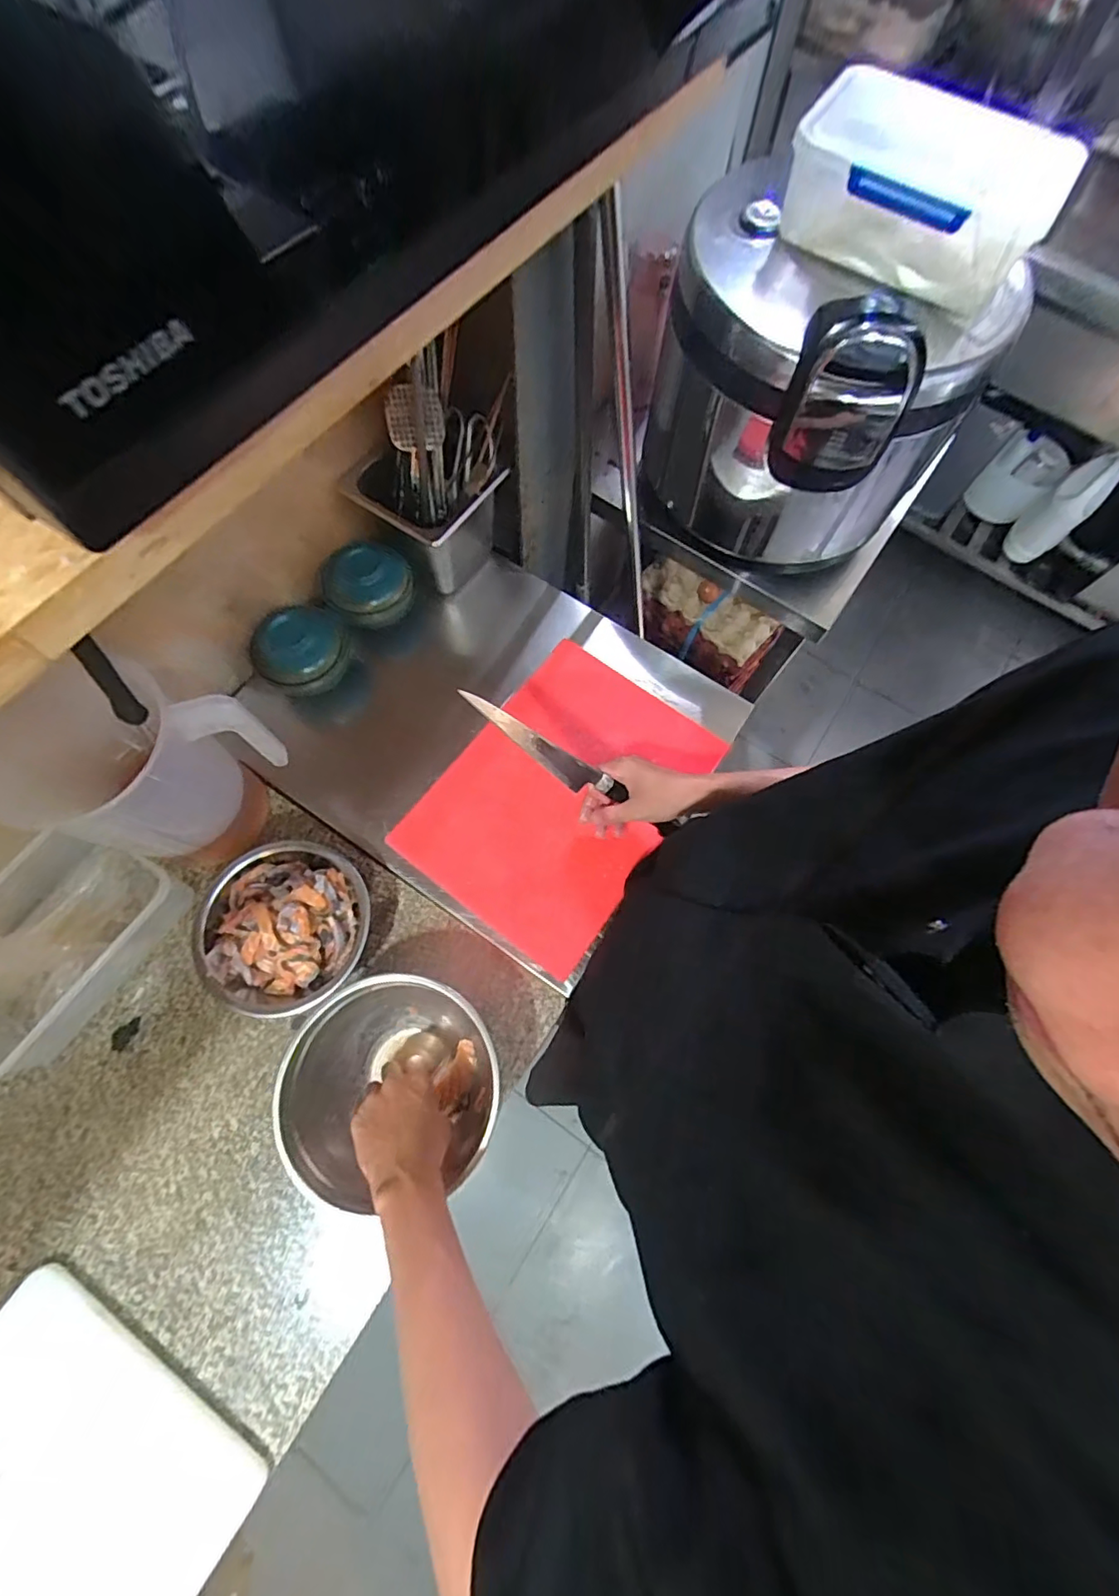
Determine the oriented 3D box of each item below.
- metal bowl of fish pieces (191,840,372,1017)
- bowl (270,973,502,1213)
[{"bbox_3d":[-0.313,0.146,0.642,0.169,0.085,0.189,40,74,11],"label":"metal bowl of fish pieces"},{"bbox_3d":[-0.173,0.296,0.590,0.193,0.117,0.203,1,71,-2],"label":"bowl"}]

